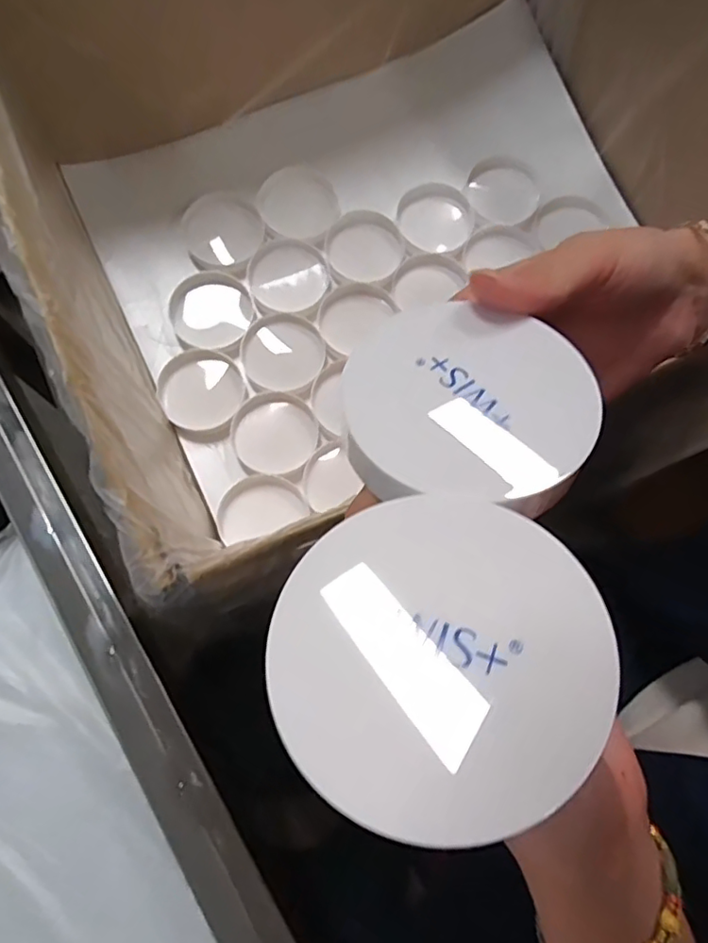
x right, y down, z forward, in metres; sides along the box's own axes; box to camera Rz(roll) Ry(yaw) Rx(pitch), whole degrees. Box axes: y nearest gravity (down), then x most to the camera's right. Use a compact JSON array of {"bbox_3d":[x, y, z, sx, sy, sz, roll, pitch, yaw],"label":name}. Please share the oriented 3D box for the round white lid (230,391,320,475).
[{"bbox_3d":[-0.070,-0.035,0.512,0.073,0.007,0.073,0,71,0],"label":"round white lid"}]

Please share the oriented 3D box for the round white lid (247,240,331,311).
[{"bbox_3d":[-0.063,-0.189,0.550,0.075,0.019,0.068,-1,71,-1],"label":"round white lid"}]

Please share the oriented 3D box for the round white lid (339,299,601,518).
[{"bbox_3d":[0.034,-0.019,0.177,0.072,0.019,0.072,7,58,4],"label":"round white lid"}]

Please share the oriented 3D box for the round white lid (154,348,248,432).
[{"bbox_3d":[-0.142,-0.074,0.527,0.076,0.020,0.071,0,71,0],"label":"round white lid"}]

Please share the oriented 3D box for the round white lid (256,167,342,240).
[{"bbox_3d":[-0.055,-0.267,0.567,0.079,0.007,0.069,-23,92,-16],"label":"round white lid"}]

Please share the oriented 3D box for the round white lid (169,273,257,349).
[{"bbox_3d":[-0.133,-0.153,0.540,0.071,0.020,0.070,0,71,0],"label":"round white lid"}]

